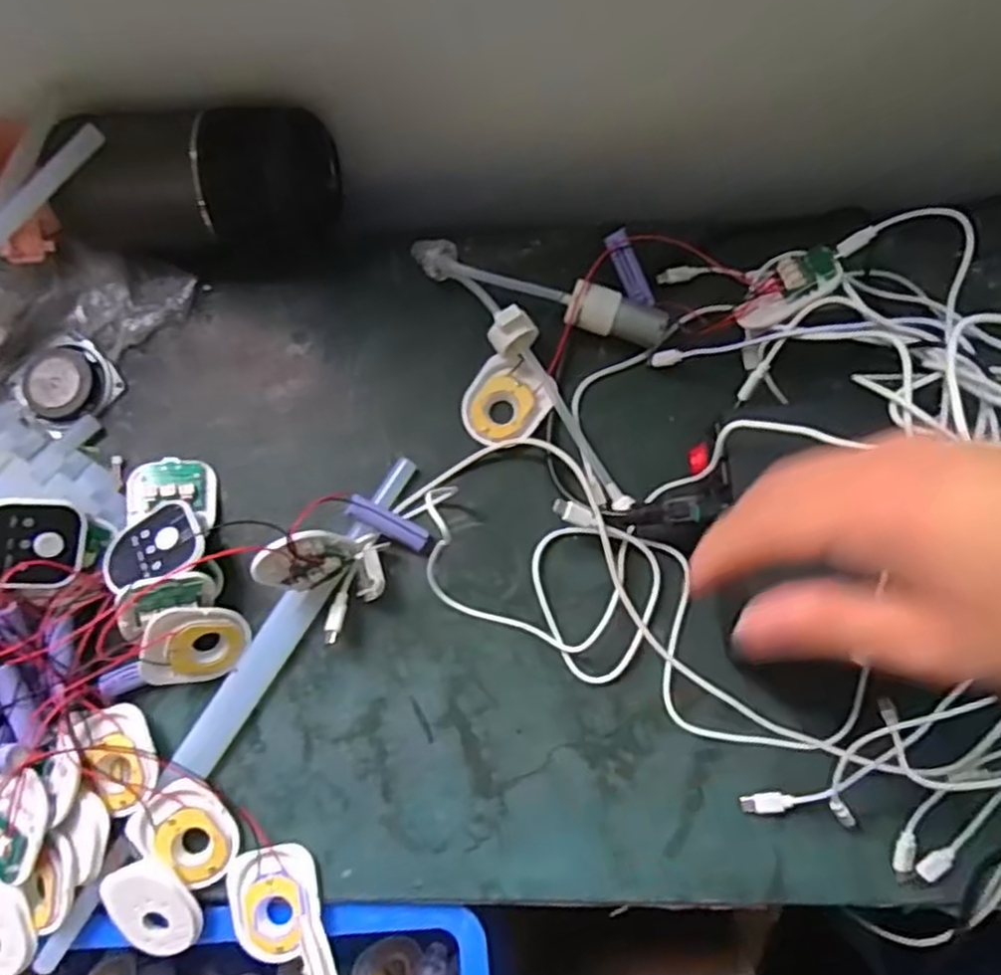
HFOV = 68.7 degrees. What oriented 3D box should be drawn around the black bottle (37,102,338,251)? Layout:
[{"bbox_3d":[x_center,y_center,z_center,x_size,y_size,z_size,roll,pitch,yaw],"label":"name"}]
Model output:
[{"bbox_3d":[-0.184,-0.180,0.441,0.171,0.076,0.076,-4,77,0],"label":"black bottle"}]

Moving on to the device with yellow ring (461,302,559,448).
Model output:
[{"bbox_3d":[0.007,-0.062,0.438,0.052,0.042,0.071,31,79,8],"label":"device with yellow ring"}]

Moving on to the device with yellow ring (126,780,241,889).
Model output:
[{"bbox_3d":[-0.172,0.190,0.405,0.058,0.013,0.046,32,79,8],"label":"device with yellow ring"}]

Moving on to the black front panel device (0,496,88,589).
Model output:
[{"bbox_3d":[-0.255,0.029,0.395,0.009,0.058,0.050,17,88,44],"label":"black front panel device"}]

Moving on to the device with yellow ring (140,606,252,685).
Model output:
[{"bbox_3d":[-0.172,0.090,0.413,0.011,0.056,0.050,40,116,47],"label":"device with yellow ring"}]

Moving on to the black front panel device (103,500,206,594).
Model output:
[{"bbox_3d":[-0.201,0.033,0.420,0.057,0.006,0.049,-34,59,-7],"label":"black front panel device"}]

